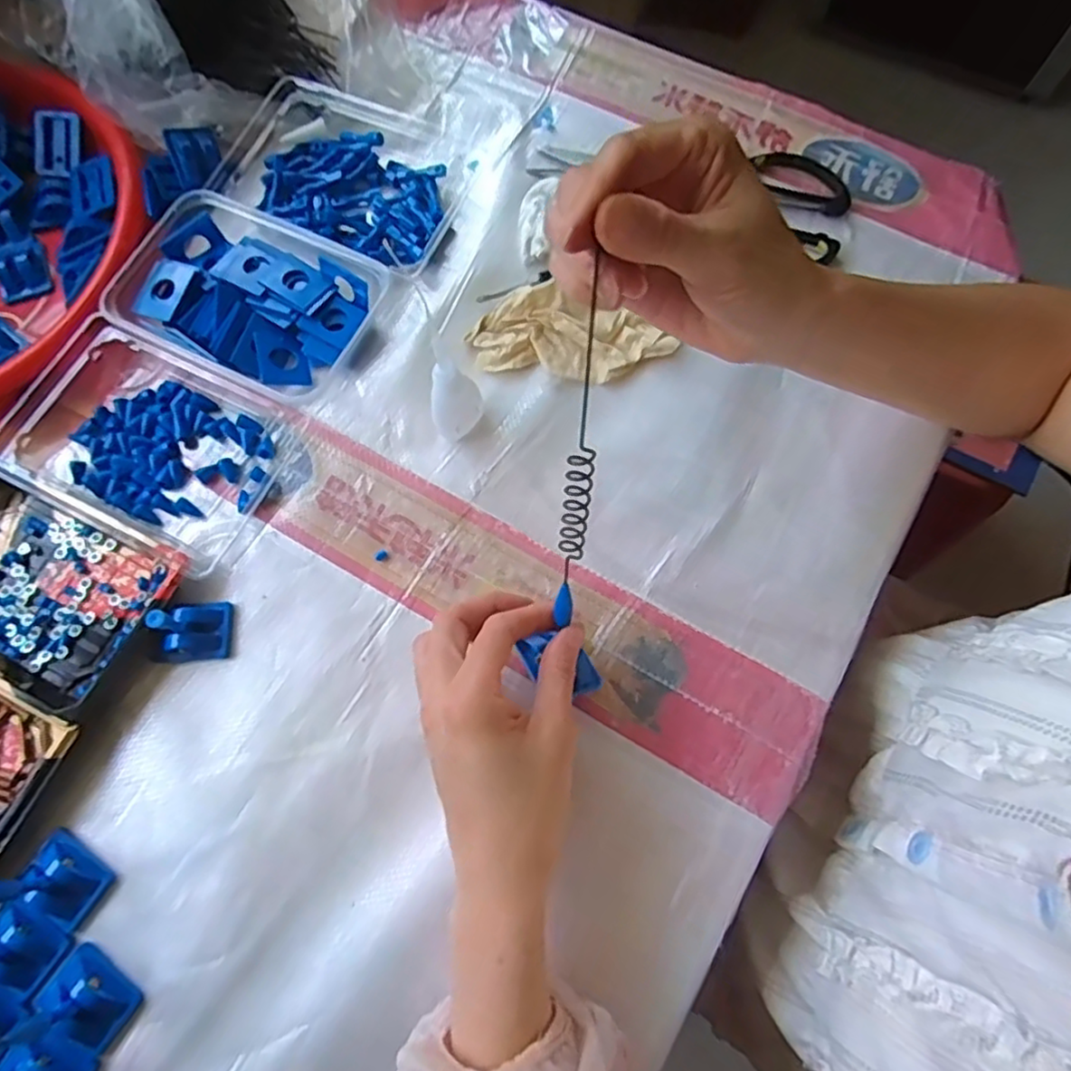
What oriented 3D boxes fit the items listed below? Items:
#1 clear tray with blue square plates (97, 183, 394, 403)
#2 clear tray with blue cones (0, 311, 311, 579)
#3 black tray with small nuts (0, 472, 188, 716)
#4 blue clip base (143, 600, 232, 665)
[{"bbox_3d":[-0.193,-0.158,0.443,0.157,0.033,0.108,24,75,8],"label":"clear tray with blue square plates"},{"bbox_3d":[-0.251,-0.064,0.420,0.176,0.026,0.117,24,75,8],"label":"clear tray with blue cones"},{"bbox_3d":[-0.301,0.028,0.395,0.162,0.024,0.103,24,75,8],"label":"black tray with small nuts"},{"bbox_3d":[-0.203,0.054,0.376,0.045,0.044,0.032,-9,73,-1],"label":"blue clip base"}]

